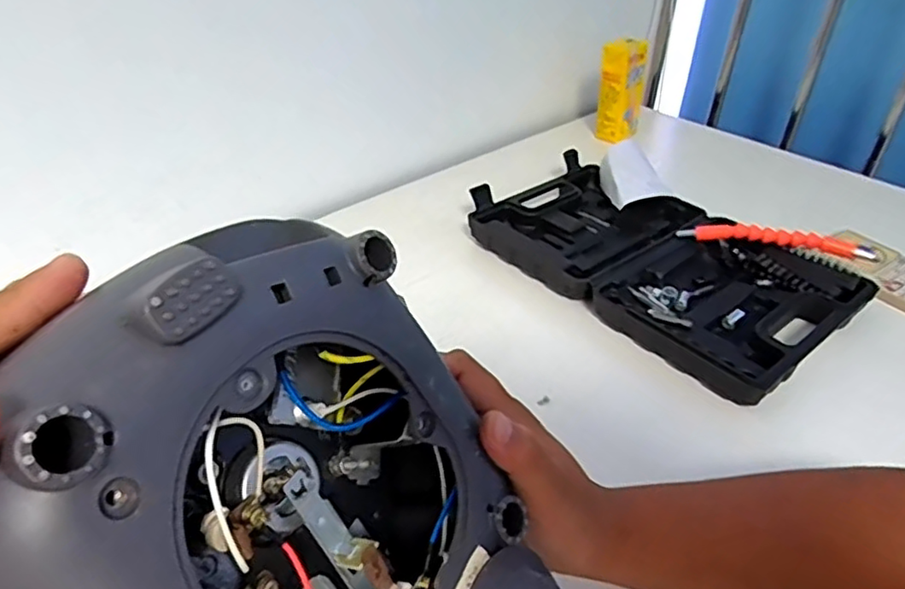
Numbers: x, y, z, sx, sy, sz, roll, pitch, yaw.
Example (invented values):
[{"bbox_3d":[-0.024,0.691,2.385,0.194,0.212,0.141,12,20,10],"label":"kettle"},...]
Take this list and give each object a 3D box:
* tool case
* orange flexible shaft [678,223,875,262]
[{"bbox_3d":[0.195,-0.037,0.614,0.217,0.040,0.348,-25,44,-32],"label":"tool case"},{"bbox_3d":[0.308,-0.053,0.589,0.169,0.025,0.017,12,37,14],"label":"orange flexible shaft"}]

